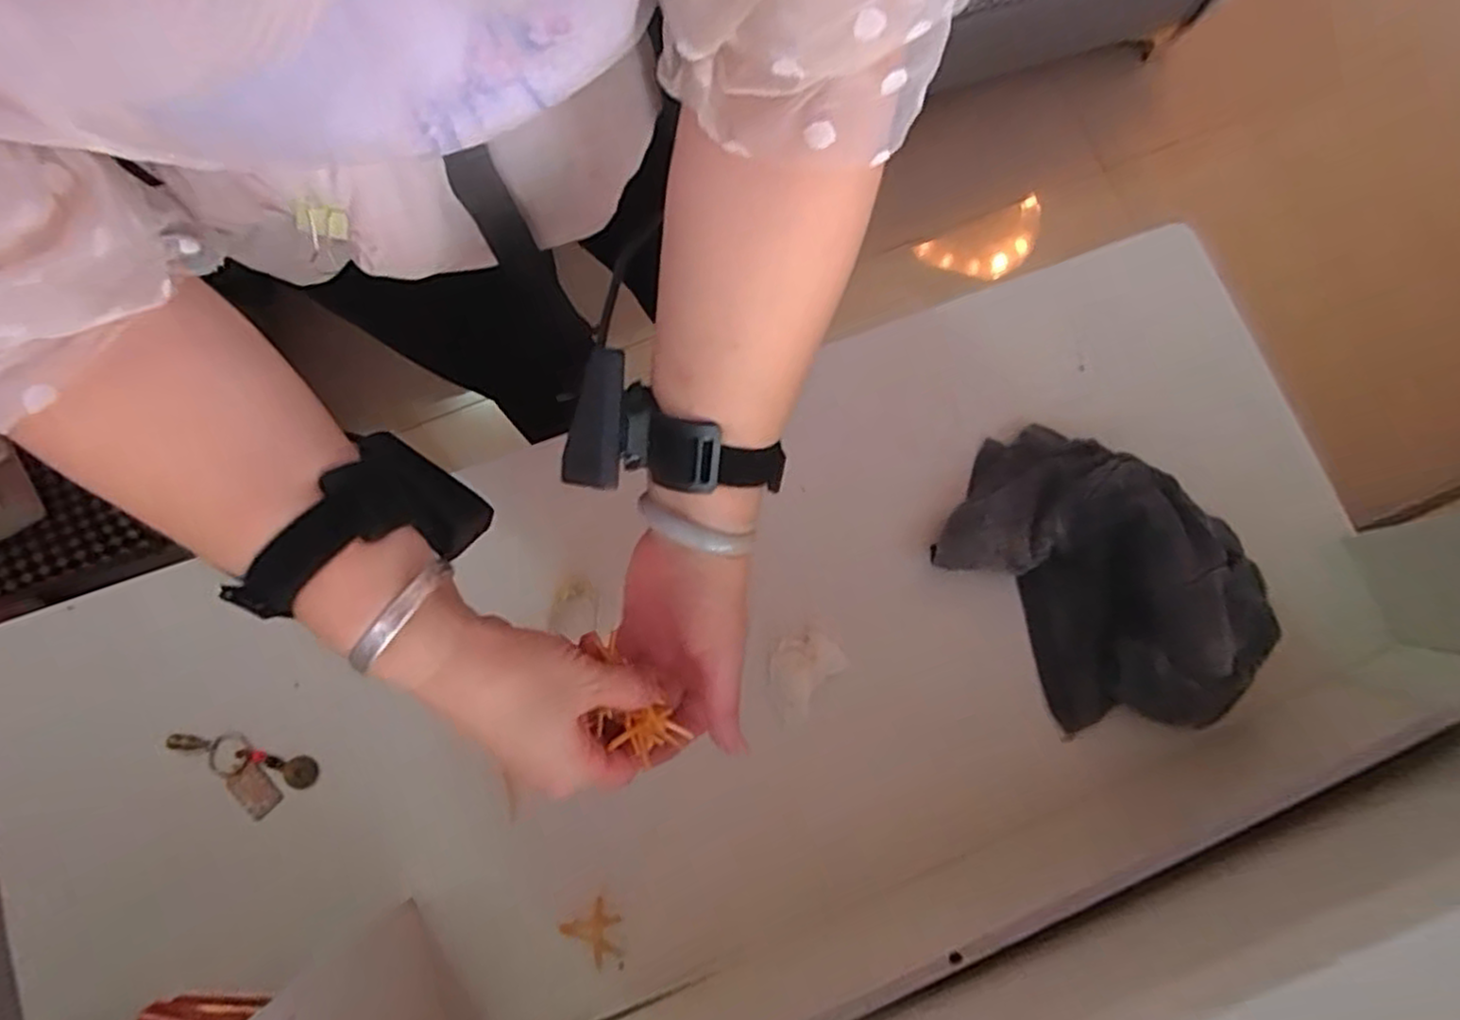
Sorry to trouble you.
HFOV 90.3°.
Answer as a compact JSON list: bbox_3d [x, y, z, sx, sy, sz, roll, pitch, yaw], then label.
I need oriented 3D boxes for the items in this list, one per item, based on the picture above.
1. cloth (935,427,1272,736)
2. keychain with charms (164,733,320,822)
[{"bbox_3d":[0.270,0.042,0.519,0.173,0.072,0.235,-36,81,-7],"label":"cloth"},{"bbox_3d":[-0.350,0.187,0.515,0.105,0.007,0.047,17,79,3],"label":"keychain with charms"}]

